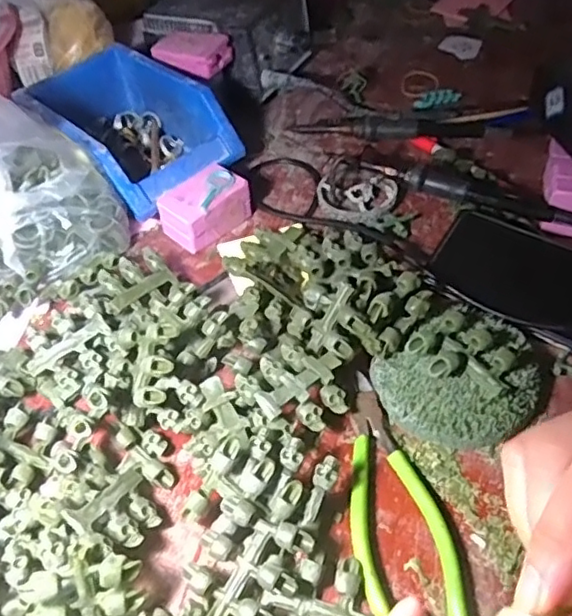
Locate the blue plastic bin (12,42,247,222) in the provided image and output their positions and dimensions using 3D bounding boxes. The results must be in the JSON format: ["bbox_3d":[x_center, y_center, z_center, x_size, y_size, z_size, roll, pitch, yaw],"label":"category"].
[{"bbox_3d":[-0.146,-0.166,0.569,0.128,0.069,0.194,-37,57,-24],"label":"blue plastic bin"}]

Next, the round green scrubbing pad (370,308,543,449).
[{"bbox_3d":[0.118,0.048,0.400,0.105,0.025,0.083,-26,53,-17],"label":"round green scrubbing pad"}]

